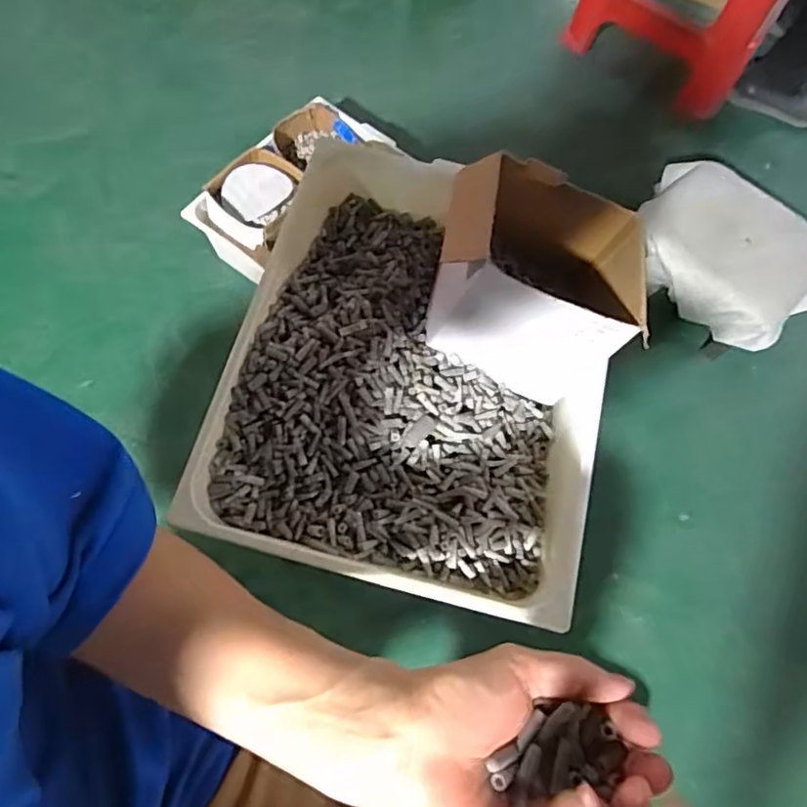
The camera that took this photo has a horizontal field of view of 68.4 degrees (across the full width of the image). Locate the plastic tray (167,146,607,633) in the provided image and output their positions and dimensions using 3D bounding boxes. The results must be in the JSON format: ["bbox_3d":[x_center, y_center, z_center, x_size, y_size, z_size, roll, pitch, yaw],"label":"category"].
[{"bbox_3d":[0.017,-0.028,0.481,0.294,0.065,0.344,15,68,0],"label":"plastic tray"}]

